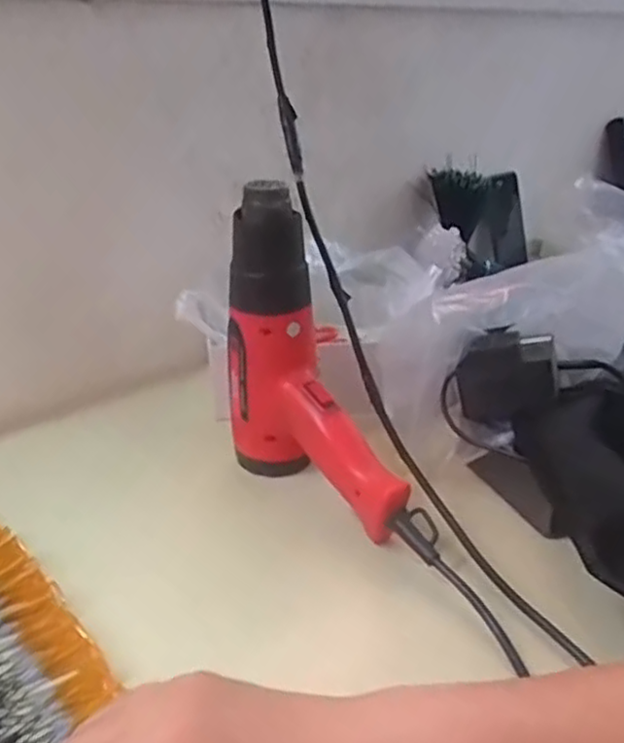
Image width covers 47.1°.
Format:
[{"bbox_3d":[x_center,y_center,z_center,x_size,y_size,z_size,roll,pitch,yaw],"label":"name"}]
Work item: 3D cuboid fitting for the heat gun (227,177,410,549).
[{"bbox_3d":[-0.002,-0.001,0.534,0.067,0.227,0.173,-13,29,-26],"label":"heat gun"}]

